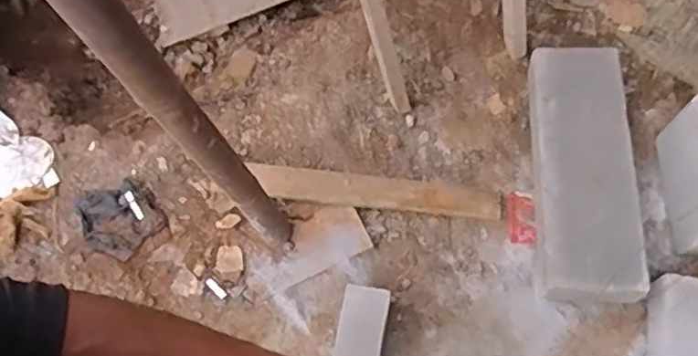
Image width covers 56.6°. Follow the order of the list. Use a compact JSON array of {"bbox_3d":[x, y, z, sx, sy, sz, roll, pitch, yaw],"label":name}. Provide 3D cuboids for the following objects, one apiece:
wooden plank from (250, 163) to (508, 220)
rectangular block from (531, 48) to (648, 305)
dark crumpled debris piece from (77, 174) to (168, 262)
[{"bbox_3d":[0.062,0.031,1.515,0.569,0.026,0.086,4,71,7],"label":"wooden plank"},{"bbox_3d":[0.522,-0.036,1.437,0.189,0.139,0.592,2,71,7],"label":"rectangular block"},{"bbox_3d":[-0.558,0.089,1.567,0.182,0.031,0.221,-43,59,-7],"label":"dark crumpled debris piece"}]

